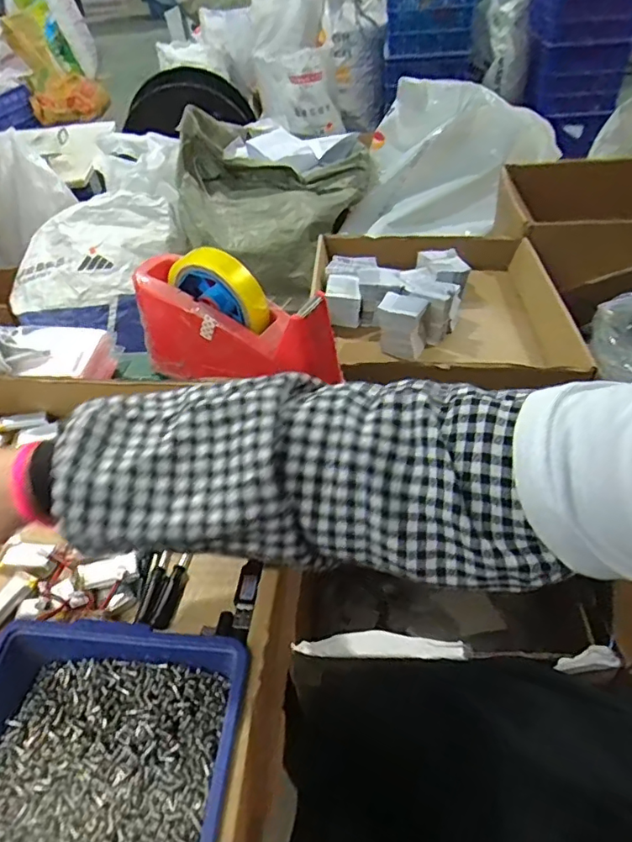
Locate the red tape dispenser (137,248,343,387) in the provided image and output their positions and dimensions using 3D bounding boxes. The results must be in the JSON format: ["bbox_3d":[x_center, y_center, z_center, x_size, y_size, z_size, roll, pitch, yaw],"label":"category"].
[{"bbox_3d":[-0.078,-0.089,0.496,0.197,0.104,0.069,24,52,26],"label":"red tape dispenser"}]

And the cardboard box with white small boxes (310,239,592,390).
[{"bbox_3d":[0.178,-0.169,0.839,0.360,0.104,0.384,-1,45,4],"label":"cardboard box with white small boxes"}]

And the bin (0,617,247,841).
[{"bbox_3d":[-0.110,0.175,0.281,0.136,0.056,0.122,1,45,7],"label":"bin"}]

